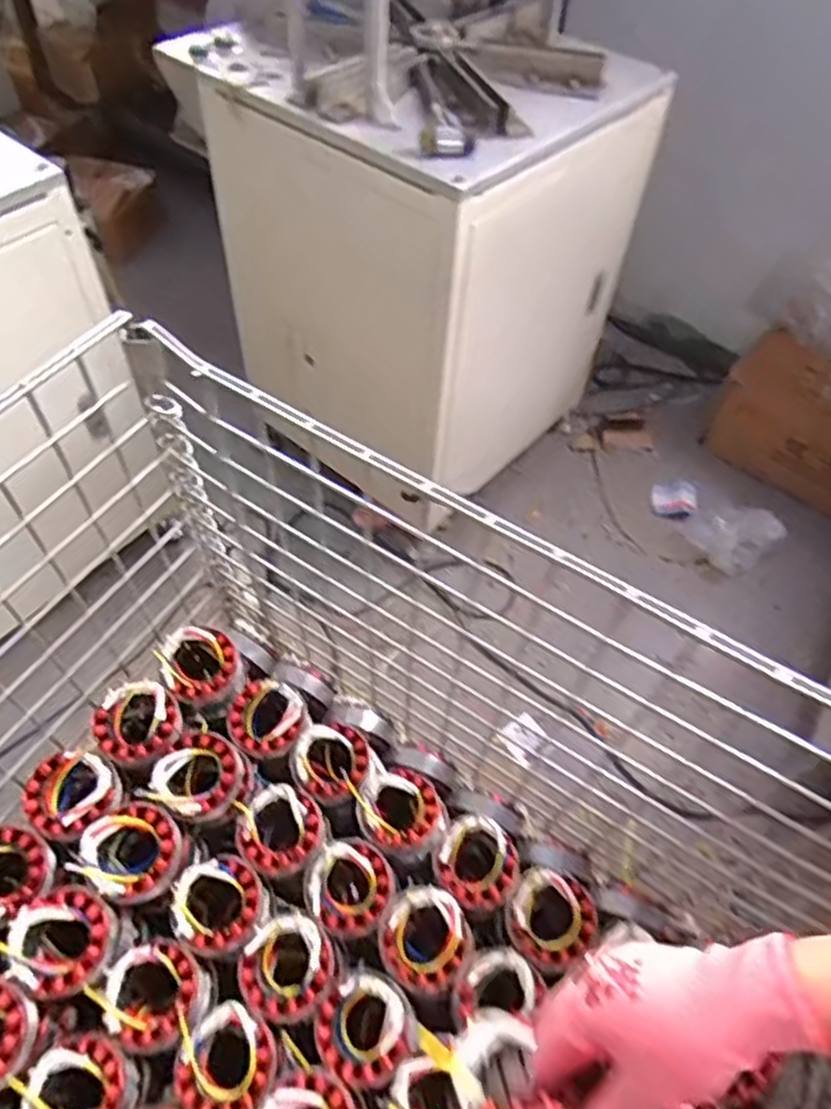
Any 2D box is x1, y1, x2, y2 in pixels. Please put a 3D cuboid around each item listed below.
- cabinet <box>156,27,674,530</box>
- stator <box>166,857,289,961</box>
[{"bbox_3d":[0.003,-0.553,1.316,0.548,0.614,0.584,37,61,21],"label":"cabinet"},{"bbox_3d":[-0.194,0.352,0.721,0.084,0.060,0.086,1,55,-2],"label":"stator"}]

